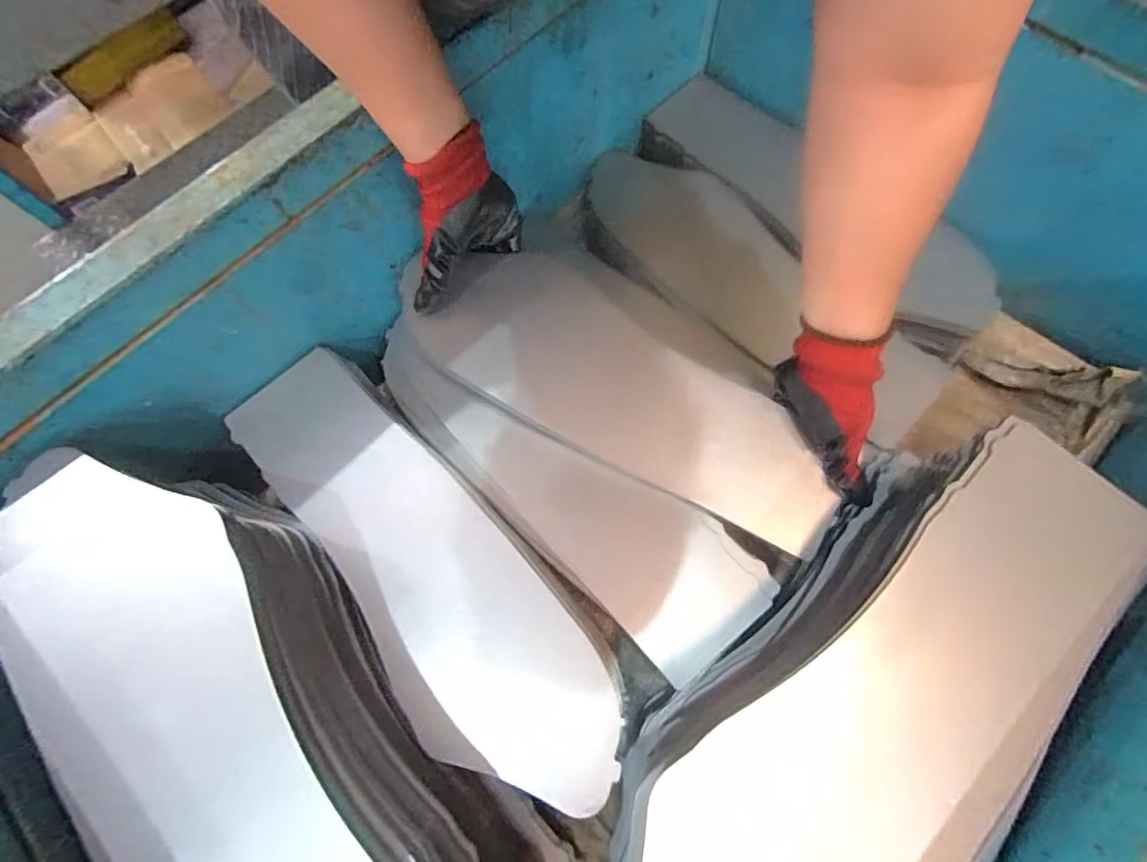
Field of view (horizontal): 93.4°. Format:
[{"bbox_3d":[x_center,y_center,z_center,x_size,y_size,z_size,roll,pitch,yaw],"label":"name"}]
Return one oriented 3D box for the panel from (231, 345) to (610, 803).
[{"bbox_3d":[-0.131,0.111,0.459,0.130,0.027,0.436,-40,74,-10],"label":"panel"}]

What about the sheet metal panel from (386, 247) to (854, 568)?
[{"bbox_3d":[0.043,-0.050,0.502,0.419,0.033,0.153,32,76,10],"label":"sheet metal panel"}]

